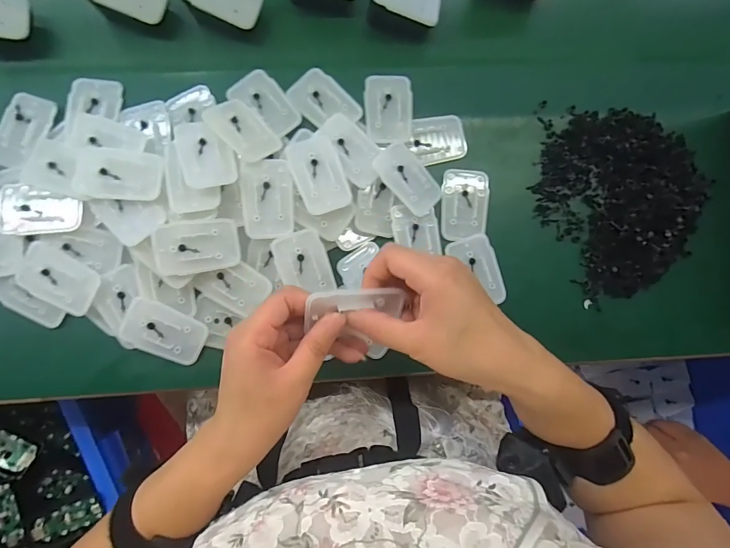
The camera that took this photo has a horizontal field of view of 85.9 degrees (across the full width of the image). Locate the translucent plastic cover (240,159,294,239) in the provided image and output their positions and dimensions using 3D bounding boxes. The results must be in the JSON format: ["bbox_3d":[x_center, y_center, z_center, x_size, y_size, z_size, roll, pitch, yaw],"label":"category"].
[{"bbox_3d":[-0.086,-0.066,0.348,0.043,0.014,0.067,-3,85,-4],"label":"translucent plastic cover"}]

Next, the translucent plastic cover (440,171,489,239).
[{"bbox_3d":[0.097,-0.067,0.379,0.046,0.004,0.068,4,85,-3],"label":"translucent plastic cover"}]

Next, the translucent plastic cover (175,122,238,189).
[{"bbox_3d":[-0.137,-0.104,0.338,0.043,0.011,0.059,-15,86,-5],"label":"translucent plastic cover"}]

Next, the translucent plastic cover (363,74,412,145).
[{"bbox_3d":[0.023,-0.159,0.380,0.046,0.005,0.069,0,85,-3],"label":"translucent plastic cover"}]

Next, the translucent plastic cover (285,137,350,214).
[{"bbox_3d":[-0.042,-0.089,0.354,0.042,0.013,0.069,-22,86,-5],"label":"translucent plastic cover"}]

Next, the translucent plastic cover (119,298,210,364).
[{"bbox_3d":[-0.178,0.051,0.345,0.069,0.007,0.041,25,84,-1],"label":"translucent plastic cover"}]

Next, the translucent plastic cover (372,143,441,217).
[{"bbox_3d":[0.041,-0.089,0.369,0.043,0.004,0.069,-41,99,-18],"label":"translucent plastic cover"}]

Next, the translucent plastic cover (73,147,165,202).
[{"bbox_3d":[-0.213,-0.087,0.340,0.072,0.008,0.044,3,85,-3],"label":"translucent plastic cover"}]

